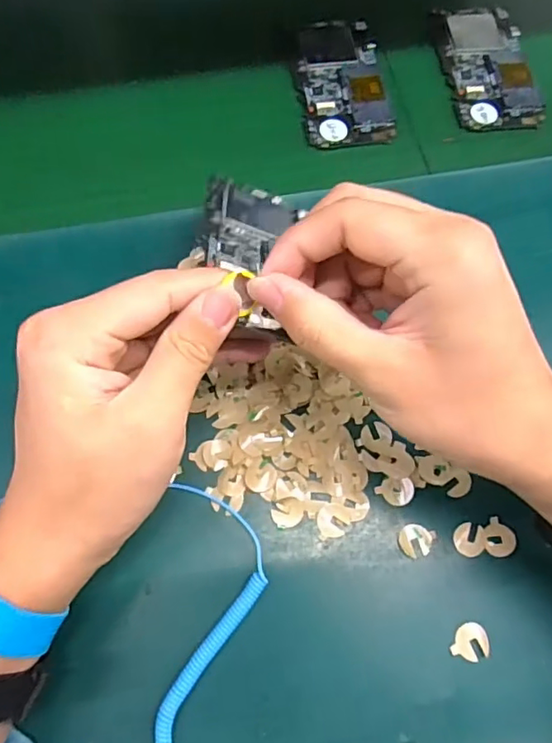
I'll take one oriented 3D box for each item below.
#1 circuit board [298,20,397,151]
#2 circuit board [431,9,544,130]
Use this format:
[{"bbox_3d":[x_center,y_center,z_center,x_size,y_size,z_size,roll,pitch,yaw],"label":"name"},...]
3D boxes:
[{"bbox_3d":[0.050,-0.222,0.423,0.062,0.006,0.124,-4,70,-4],"label":"circuit board"},{"bbox_3d":[0.162,-0.236,0.430,0.065,0.012,0.121,-3,67,-2],"label":"circuit board"}]

